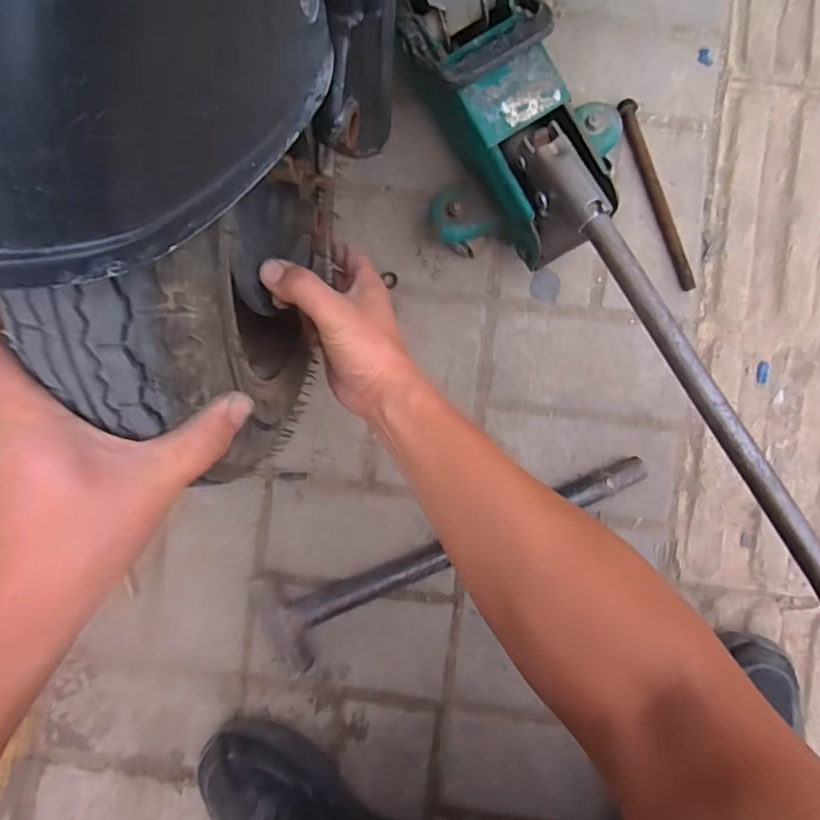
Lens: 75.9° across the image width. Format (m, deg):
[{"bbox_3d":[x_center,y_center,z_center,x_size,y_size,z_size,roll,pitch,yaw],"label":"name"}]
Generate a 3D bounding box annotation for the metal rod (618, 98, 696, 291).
[{"bbox_3d":[0.244,-0.211,0.515,0.023,0.016,0.192,-19,89,1],"label":"metal rod"}]

